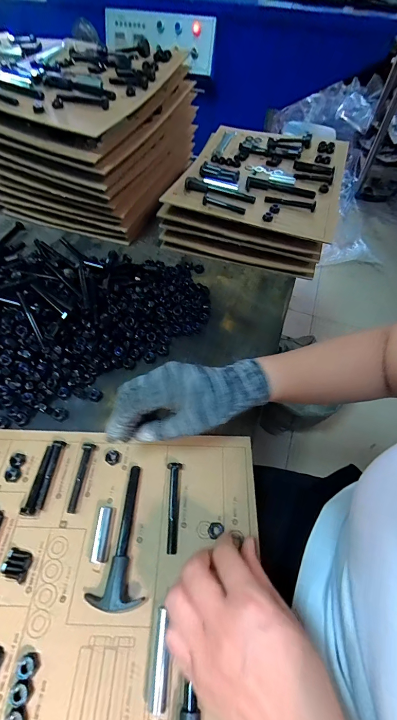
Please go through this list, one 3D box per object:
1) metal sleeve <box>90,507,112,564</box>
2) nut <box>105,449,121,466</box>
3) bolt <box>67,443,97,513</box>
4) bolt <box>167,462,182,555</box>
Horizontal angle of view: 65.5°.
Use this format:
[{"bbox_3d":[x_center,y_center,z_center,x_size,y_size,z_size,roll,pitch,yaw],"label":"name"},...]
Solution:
[{"bbox_3d":[-0.100,0.181,0.322,0.013,0.015,0.050,0,54,-1],"label":"metal sleeve"},{"bbox_3d":[-0.102,0.117,0.371,0.017,0.009,0.015,-38,63,-24],"label":"nut"},{"bbox_3d":[-0.135,0.132,0.353,0.012,0.011,0.076,5,55,3],"label":"bolt"},{"bbox_3d":[-0.029,0.160,0.340,0.014,0.014,0.090,2,54,1],"label":"bolt"}]

